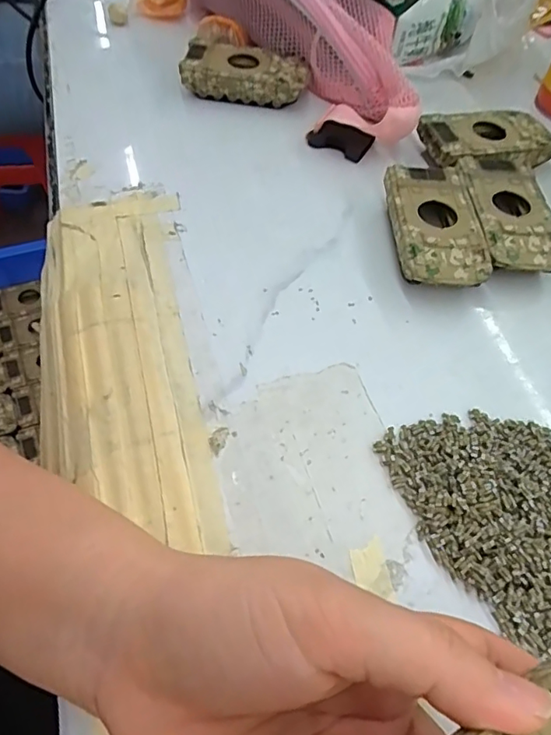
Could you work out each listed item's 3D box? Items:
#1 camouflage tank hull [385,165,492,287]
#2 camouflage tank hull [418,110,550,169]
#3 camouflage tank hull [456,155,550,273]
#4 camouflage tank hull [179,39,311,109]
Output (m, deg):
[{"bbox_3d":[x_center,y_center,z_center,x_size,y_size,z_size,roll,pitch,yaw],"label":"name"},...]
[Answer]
[{"bbox_3d":[0.097,-0.085,0.329,0.051,0.026,0.094,-1,56,-5],"label":"camouflage tank hull"},{"bbox_3d":[0.155,-0.161,0.385,0.096,0.025,0.054,-11,58,-12],"label":"camouflage tank hull"},{"bbox_3d":[0.149,-0.098,0.341,0.051,0.023,0.099,-1,56,-5],"label":"camouflage tank hull"},{"bbox_3d":[-0.023,-0.231,0.417,0.093,0.030,0.044,8,56,1],"label":"camouflage tank hull"}]

